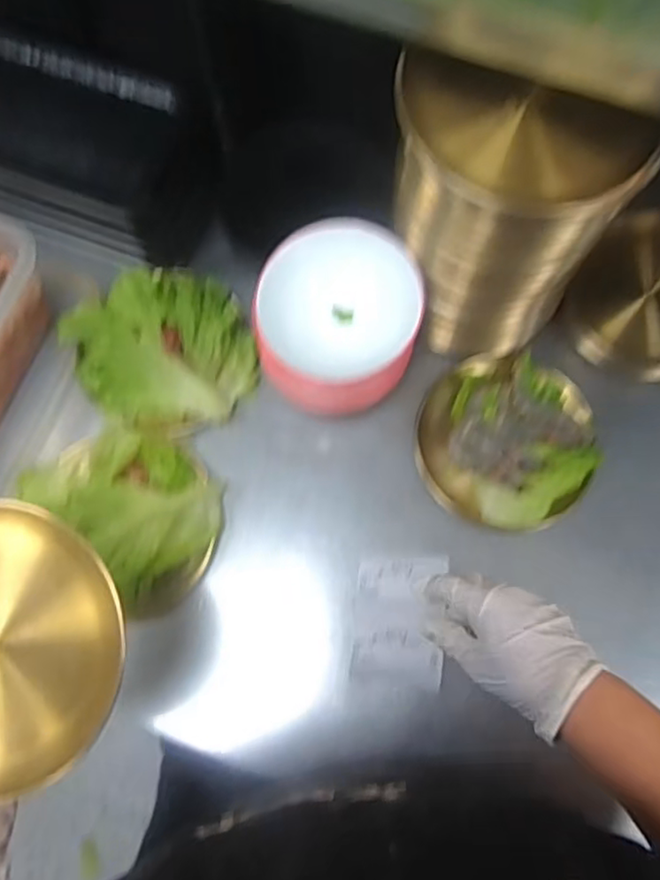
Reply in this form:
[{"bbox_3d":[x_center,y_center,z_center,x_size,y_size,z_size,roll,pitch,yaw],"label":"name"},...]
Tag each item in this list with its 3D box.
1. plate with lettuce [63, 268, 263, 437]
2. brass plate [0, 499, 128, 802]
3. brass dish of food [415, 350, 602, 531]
[{"bbox_3d":[-0.155,-0.083,0.609,0.161,0.050,0.152,0,72,-1],"label":"plate with lettuce"},{"bbox_3d":[-0.196,0.118,0.380,0.145,0.033,0.164,-32,75,-10],"label":"brass plate"},{"bbox_3d":[0.165,-0.001,0.603,0.158,0.033,0.160,0,72,-1],"label":"brass dish of food"}]

